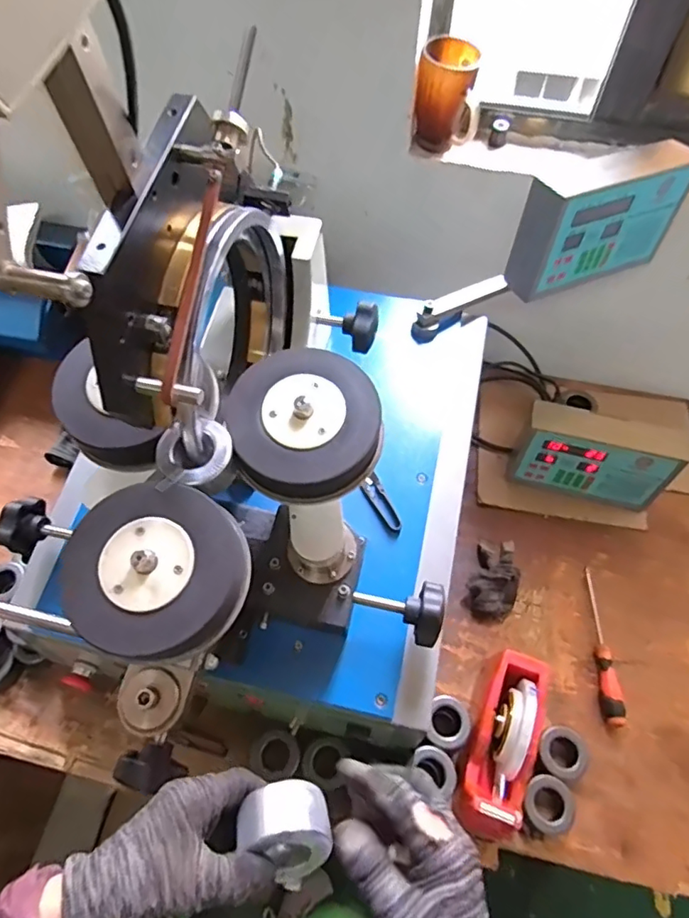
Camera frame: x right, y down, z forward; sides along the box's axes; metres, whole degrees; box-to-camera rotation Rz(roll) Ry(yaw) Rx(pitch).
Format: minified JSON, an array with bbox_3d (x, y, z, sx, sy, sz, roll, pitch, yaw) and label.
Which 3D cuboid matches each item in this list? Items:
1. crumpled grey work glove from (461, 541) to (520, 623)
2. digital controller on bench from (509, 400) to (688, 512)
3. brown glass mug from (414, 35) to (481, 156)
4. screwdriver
[{"bbox_3d":[0.230,0.178,0.817,0.073,0.058,0.119,20,60,12],"label":"crumpled grey work glove"},{"bbox_3d":[0.395,-0.002,0.871,0.233,0.163,0.068,12,58,7],"label":"digital controller on bench"},{"bbox_3d":[0.147,-0.499,0.760,0.090,0.117,0.082,11,58,6],"label":"brown glass mug"},{"bbox_3d":[0.374,0.263,0.782,0.027,0.030,0.220,6,58,3],"label":"screwdriver"}]

